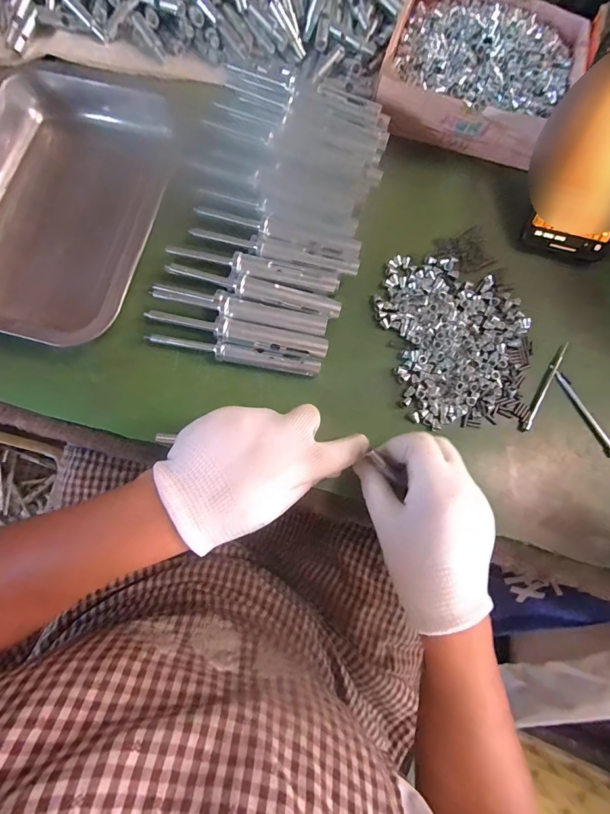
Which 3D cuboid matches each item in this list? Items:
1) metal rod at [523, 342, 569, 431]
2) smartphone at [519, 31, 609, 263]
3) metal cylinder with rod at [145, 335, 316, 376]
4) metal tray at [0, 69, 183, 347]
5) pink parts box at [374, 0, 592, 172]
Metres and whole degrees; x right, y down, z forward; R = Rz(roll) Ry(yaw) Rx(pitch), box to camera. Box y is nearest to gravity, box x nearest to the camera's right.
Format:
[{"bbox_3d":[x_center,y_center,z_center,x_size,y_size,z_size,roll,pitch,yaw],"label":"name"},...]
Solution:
[{"bbox_3d":[0.210,-0.018,0.326,0.006,0.007,0.091,33,81,6],"label":"metal rod"},{"bbox_3d":[0.252,-0.209,0.314,0.073,0.014,0.154,20,120,13],"label":"smartphone"},{"bbox_3d":[-0.058,-0.044,0.314,0.142,0.018,0.014,12,79,2],"label":"metal cylinder with rod"},{"bbox_3d":[-0.225,-0.184,0.333,0.166,0.038,0.254,19,79,4],"label":"metal tray"},{"bbox_3d":[0.168,-0.322,0.360,0.179,0.041,0.154,16,79,3],"label":"pink parts box"}]

